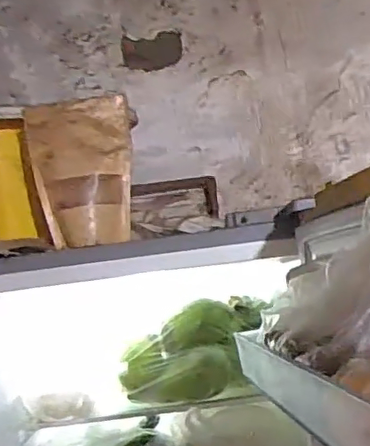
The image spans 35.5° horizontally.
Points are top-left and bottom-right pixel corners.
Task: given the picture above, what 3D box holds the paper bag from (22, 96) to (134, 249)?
[{"bbox_3d":[-0.136,-0.067,0.775,0.134,0.188,0.055,-6,-6,-16],"label":"paper bag"}]

